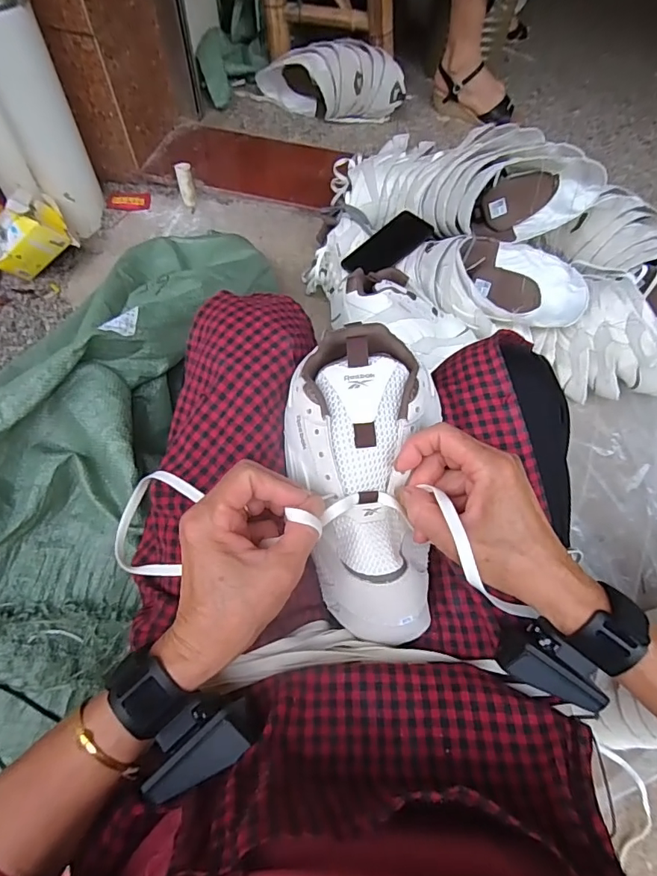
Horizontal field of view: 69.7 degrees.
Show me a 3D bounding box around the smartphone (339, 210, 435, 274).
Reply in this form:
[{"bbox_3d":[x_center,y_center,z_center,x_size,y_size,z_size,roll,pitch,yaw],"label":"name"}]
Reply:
[{"bbox_3d":[0.105,-0.334,0.822,0.076,0.010,0.157,42,79,15],"label":"smartphone"}]

